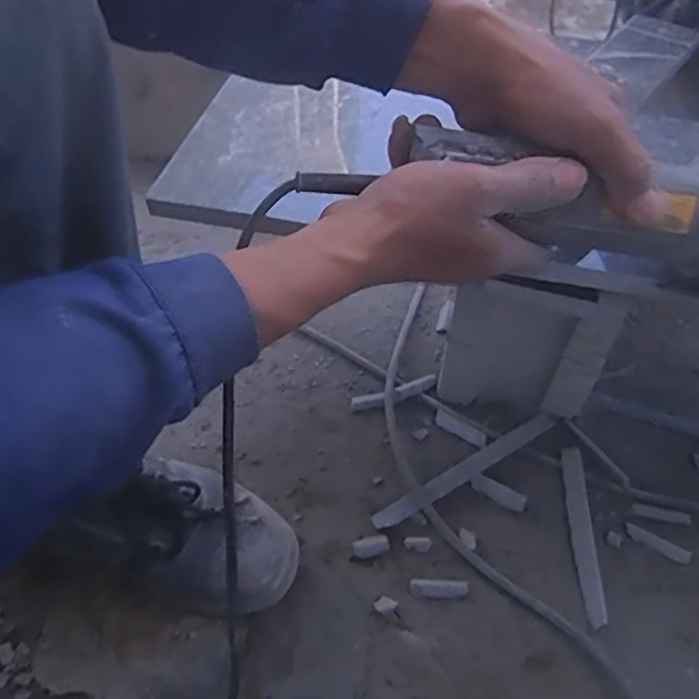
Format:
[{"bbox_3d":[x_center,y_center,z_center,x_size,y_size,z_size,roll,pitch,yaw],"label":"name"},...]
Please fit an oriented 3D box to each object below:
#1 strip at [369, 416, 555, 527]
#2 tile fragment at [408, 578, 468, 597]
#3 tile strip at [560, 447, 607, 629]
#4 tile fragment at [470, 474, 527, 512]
[{"bbox_3d":[0.113,0.114,0.602,0.204,0.012,0.020,-26,54,-19],"label":"strip"},{"bbox_3d":[0.078,0.209,0.547,0.050,0.005,0.014,3,50,4],"label":"tile fragment"},{"bbox_3d":[0.212,0.164,0.570,0.020,0.008,0.160,2,50,3],"label":"tile strip"},{"bbox_3d":[0.141,0.135,0.593,0.053,0.006,0.018,26,55,21],"label":"tile fragment"}]

